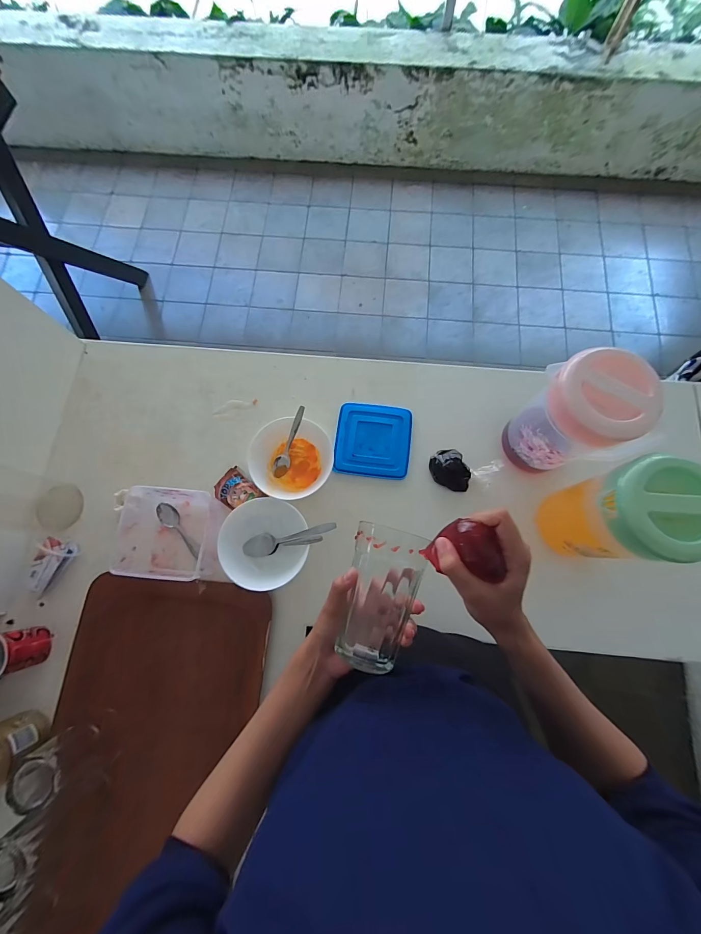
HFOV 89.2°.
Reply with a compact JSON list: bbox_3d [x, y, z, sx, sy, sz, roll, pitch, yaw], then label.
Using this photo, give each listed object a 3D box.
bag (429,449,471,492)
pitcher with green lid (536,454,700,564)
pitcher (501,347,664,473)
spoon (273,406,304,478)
[{"bbox_3d":[0.178,0.007,0.630,0.058,0.028,0.079,-30,78,-7],"label":"bag"},{"bbox_3d":[0.373,0.068,0.505,0.113,0.213,0.111,-25,77,-6],"label":"pitcher with green lid"},{"bbox_3d":[0.327,-0.070,0.533,0.108,0.205,0.112,-11,76,-2],"label":"pitcher"},{"bbox_3d":[-0.109,-0.046,0.637,0.025,0.019,0.132,21,101,6],"label":"spoon"}]

